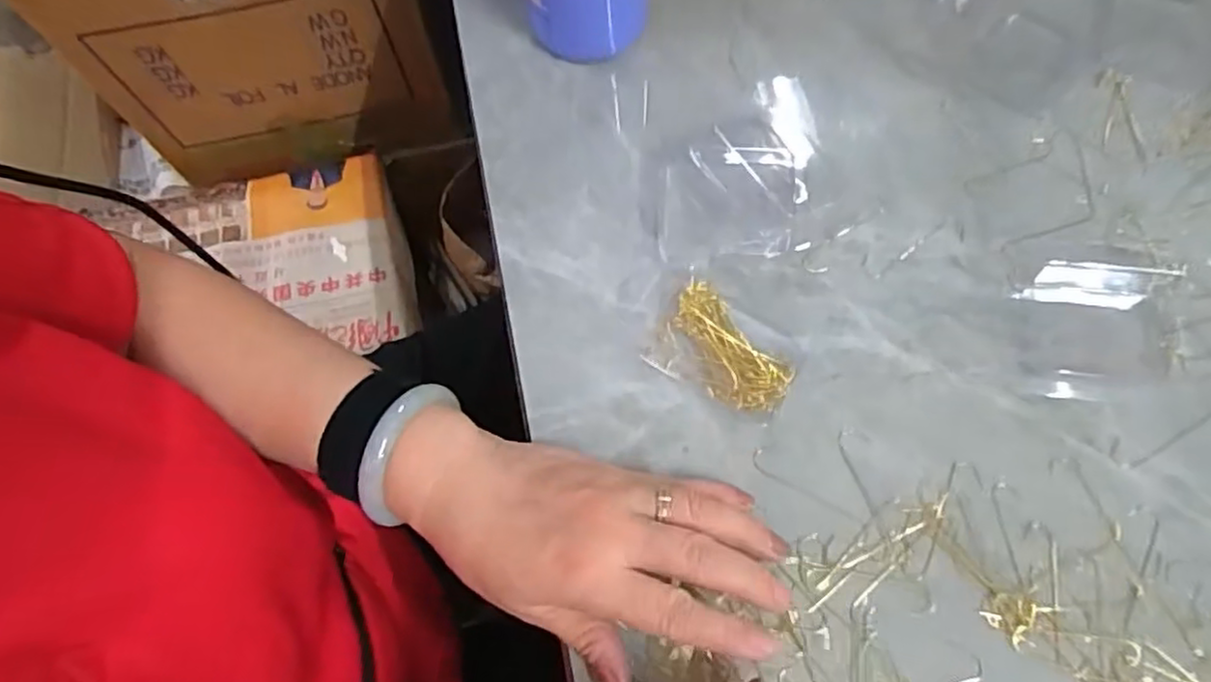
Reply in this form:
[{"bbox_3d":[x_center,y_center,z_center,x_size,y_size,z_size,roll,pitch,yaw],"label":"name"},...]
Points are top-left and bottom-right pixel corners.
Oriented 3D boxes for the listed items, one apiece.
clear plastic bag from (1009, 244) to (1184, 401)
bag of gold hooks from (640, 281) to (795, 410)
[{"bbox_3d":[0.251,-0.012,0.353,0.077,0.005,0.086,5,69,3],"label":"clear plastic bag"},{"bbox_3d":[0.061,0.006,0.349,0.070,0.015,0.048,33,73,13],"label":"bag of gold hooks"}]

